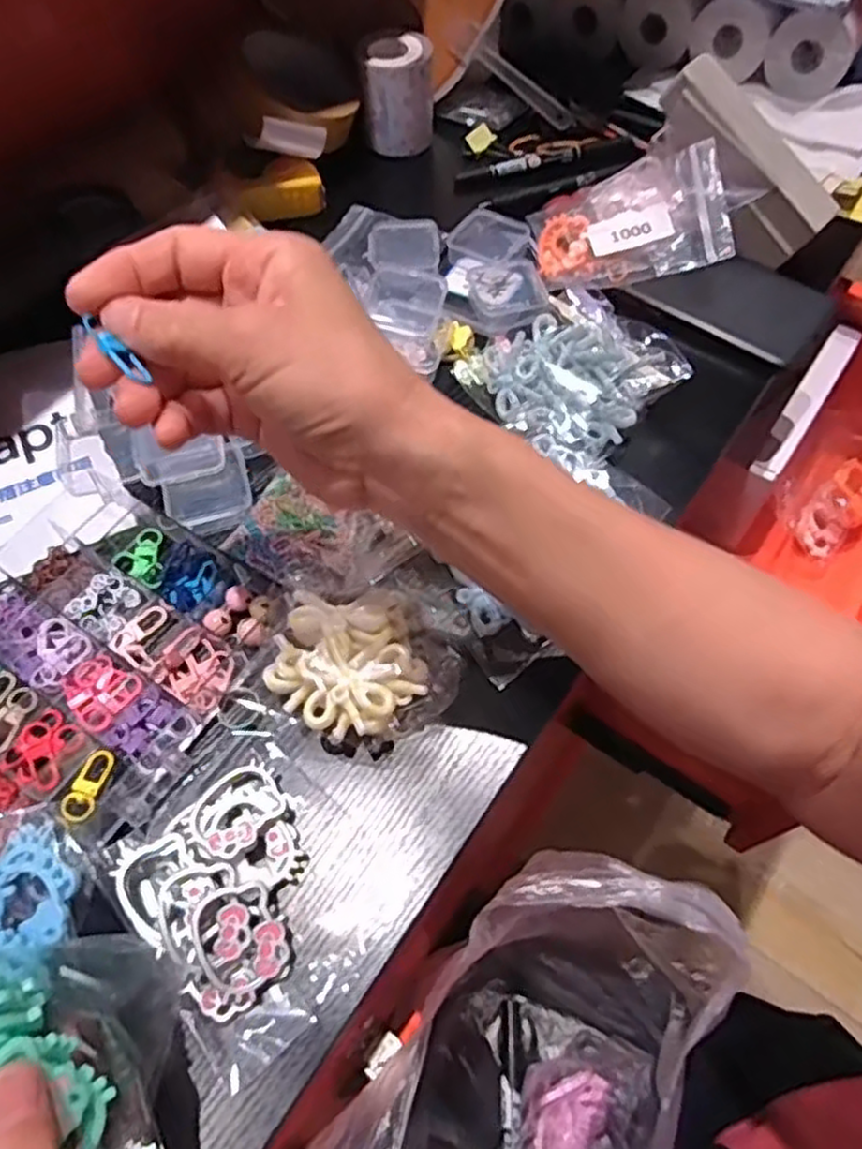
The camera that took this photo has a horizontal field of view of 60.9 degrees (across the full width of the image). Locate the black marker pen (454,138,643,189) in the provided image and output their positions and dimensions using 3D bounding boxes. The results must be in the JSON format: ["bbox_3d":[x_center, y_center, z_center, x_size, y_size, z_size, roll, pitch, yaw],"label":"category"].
[{"bbox_3d":[0.087,-0.305,0.545,0.139,0.015,0.018,-11,61,-5],"label":"black marker pen"}]

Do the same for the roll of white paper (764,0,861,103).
[{"bbox_3d":[0.280,-0.385,0.532,0.060,0.053,0.047,24,64,14],"label":"roll of white paper"}]

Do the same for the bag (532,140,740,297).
[{"bbox_3d":[0.127,-0.225,0.467,0.119,0.024,0.085,2,80,22],"label":"bag"}]

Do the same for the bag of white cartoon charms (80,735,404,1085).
[{"bbox_3d":[-0.075,0.128,0.301,0.085,0.011,0.109,-36,66,-17],"label":"bag of white cartoon charms"}]

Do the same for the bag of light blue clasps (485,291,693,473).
[{"bbox_3d":[0.081,-0.120,0.423,0.103,0.028,0.101,-35,66,-17],"label":"bag of light blue clasps"}]

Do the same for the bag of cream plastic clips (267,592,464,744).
[{"bbox_3d":[-0.029,0.038,0.337,0.083,0.023,0.073,-3,61,0],"label":"bag of cream plastic clips"}]

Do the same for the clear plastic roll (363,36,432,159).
[{"bbox_3d":[-0.023,-0.354,0.544,0.047,0.062,0.045,-1,61,1],"label":"clear plastic roll"}]

